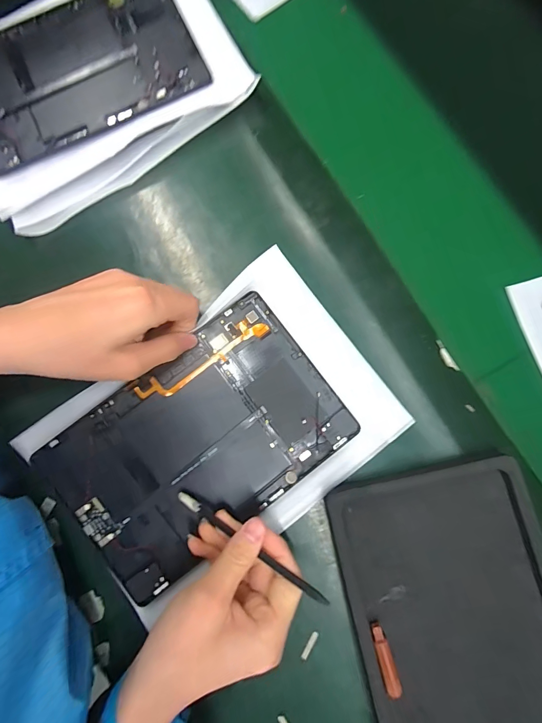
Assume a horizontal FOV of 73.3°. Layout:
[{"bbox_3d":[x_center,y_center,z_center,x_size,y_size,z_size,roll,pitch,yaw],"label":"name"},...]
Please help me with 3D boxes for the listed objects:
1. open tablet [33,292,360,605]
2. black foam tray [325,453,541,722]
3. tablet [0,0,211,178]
[{"bbox_3d":[-0.060,0.070,0.313,0.231,0.007,0.153,-39,88,-5],"label":"open tablet"},{"bbox_3d":[0.149,0.208,0.279,0.160,0.025,0.242,-12,81,-1],"label":"black foam tray"},{"bbox_3d":[-0.199,-0.302,0.373,0.233,0.008,0.162,-24,81,-1],"label":"tablet"}]

